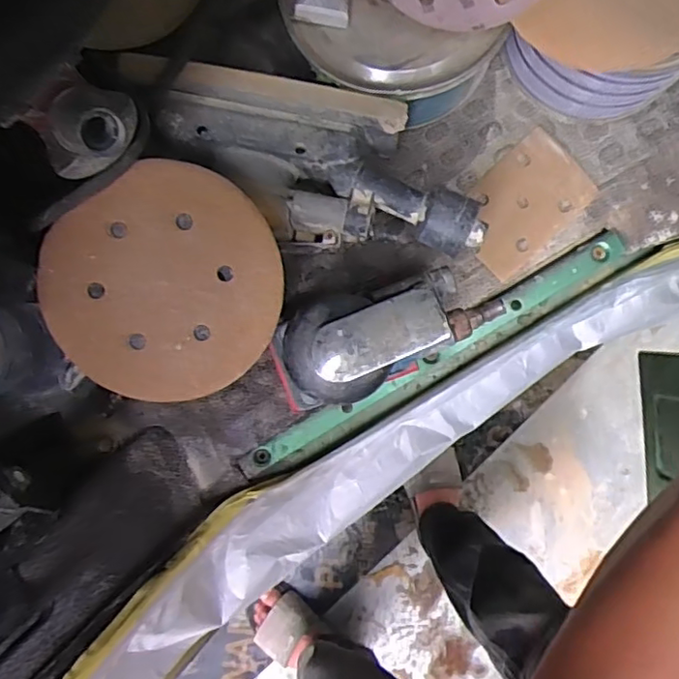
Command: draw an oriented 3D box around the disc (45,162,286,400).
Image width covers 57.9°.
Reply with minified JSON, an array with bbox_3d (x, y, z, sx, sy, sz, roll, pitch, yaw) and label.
[{"bbox_3d":[-0.106,-0.033,0.379,0.141,0.009,0.135,0,93,-4],"label":"disc"}]

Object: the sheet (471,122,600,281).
[{"bbox_3d":[0.137,-0.102,0.463,0.099,0.006,0.068,-44,90,1],"label":"sheet"}]

